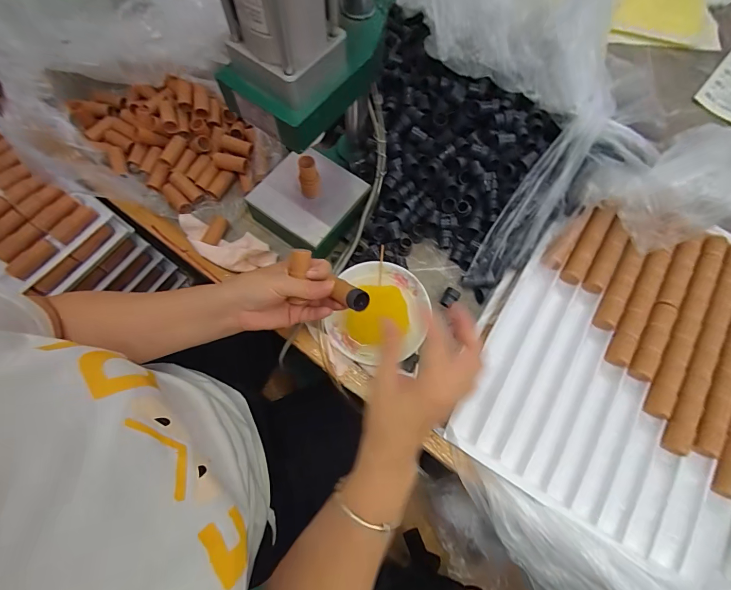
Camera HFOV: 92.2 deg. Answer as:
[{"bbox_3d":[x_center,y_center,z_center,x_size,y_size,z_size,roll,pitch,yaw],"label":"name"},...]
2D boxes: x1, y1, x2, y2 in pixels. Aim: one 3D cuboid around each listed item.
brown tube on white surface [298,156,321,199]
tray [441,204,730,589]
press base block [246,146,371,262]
[{"bbox_3d":[-0.072,-0.147,0.447,0.025,0.070,0.023,-14,72,-7],"label":"brown tube on white surface"},{"bbox_3d":[0.325,0.071,0.434,0.318,0.032,0.418,32,73,9],"label":"tray"},{"bbox_3d":[-0.079,-0.127,0.495,0.127,0.053,0.126,36,74,10],"label":"press base block"}]

